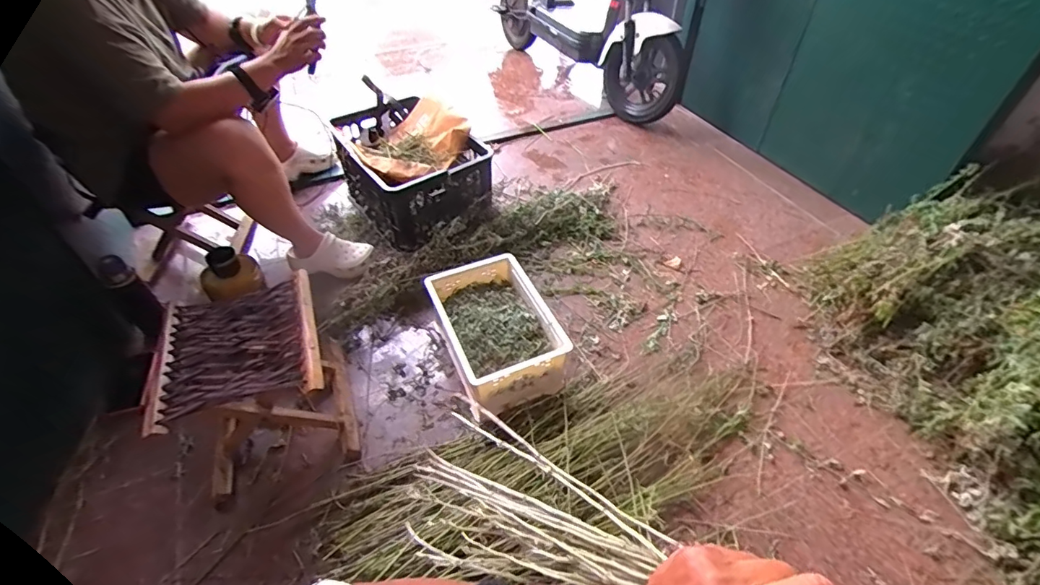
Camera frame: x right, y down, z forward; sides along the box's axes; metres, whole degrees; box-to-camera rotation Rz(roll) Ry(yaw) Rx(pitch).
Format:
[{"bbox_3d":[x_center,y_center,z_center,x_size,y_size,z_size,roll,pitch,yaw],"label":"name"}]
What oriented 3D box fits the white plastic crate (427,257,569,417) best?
[{"bbox_3d":[-0.058,0.103,1.219,0.243,0.188,0.364,-19,49,-18],"label":"white plastic crate"}]

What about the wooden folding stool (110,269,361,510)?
[{"bbox_3d":[-0.542,0.202,1.027,0.287,0.320,0.305,-15,48,-15],"label":"wooden folding stool"}]

